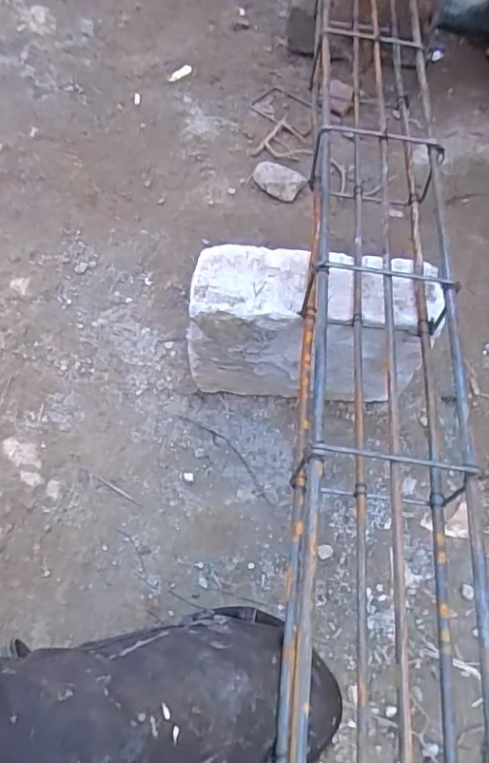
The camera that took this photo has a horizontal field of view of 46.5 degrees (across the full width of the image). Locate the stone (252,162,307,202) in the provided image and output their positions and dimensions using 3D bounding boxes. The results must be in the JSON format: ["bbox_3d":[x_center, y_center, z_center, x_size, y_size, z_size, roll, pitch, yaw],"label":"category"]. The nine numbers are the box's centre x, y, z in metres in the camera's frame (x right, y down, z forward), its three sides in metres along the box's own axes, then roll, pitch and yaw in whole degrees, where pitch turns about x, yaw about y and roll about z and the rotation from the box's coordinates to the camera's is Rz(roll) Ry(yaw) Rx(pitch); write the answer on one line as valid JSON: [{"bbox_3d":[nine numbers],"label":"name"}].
[{"bbox_3d":[0.063,-0.369,1.047,0.096,0.048,0.060,14,60,6],"label":"stone"}]

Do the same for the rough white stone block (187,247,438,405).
[{"bbox_3d":[0.079,-0.057,0.731,0.283,0.211,0.121,9,60,3],"label":"rough white stone block"}]

